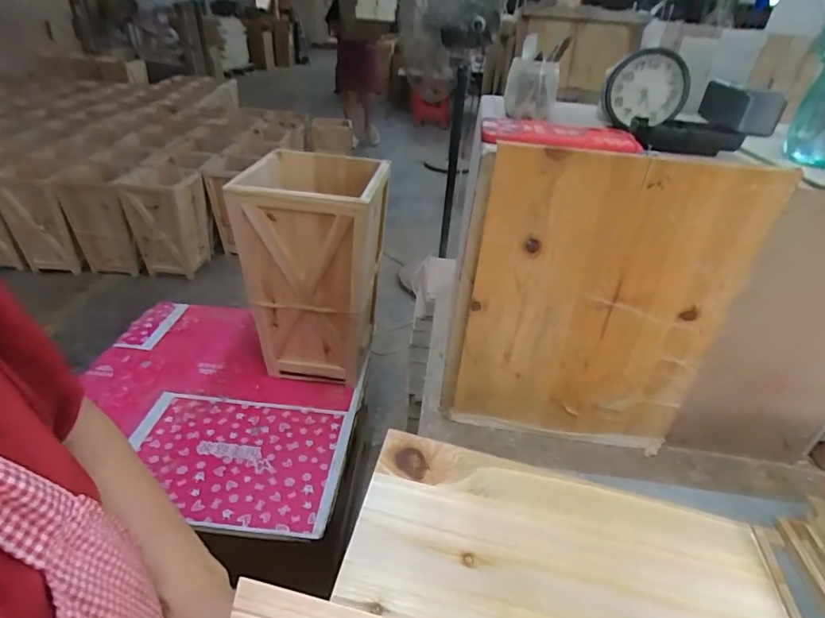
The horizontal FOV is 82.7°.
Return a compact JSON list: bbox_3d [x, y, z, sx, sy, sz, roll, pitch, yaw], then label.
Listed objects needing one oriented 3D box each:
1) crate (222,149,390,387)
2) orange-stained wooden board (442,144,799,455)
[{"bbox_3d":[-0.204,-0.081,1.010,0.251,0.439,0.258,6,33,3],"label":"crate"},{"bbox_3d":[0.203,0.008,0.550,0.292,0.366,0.026,8,34,6],"label":"orange-stained wooden board"}]

